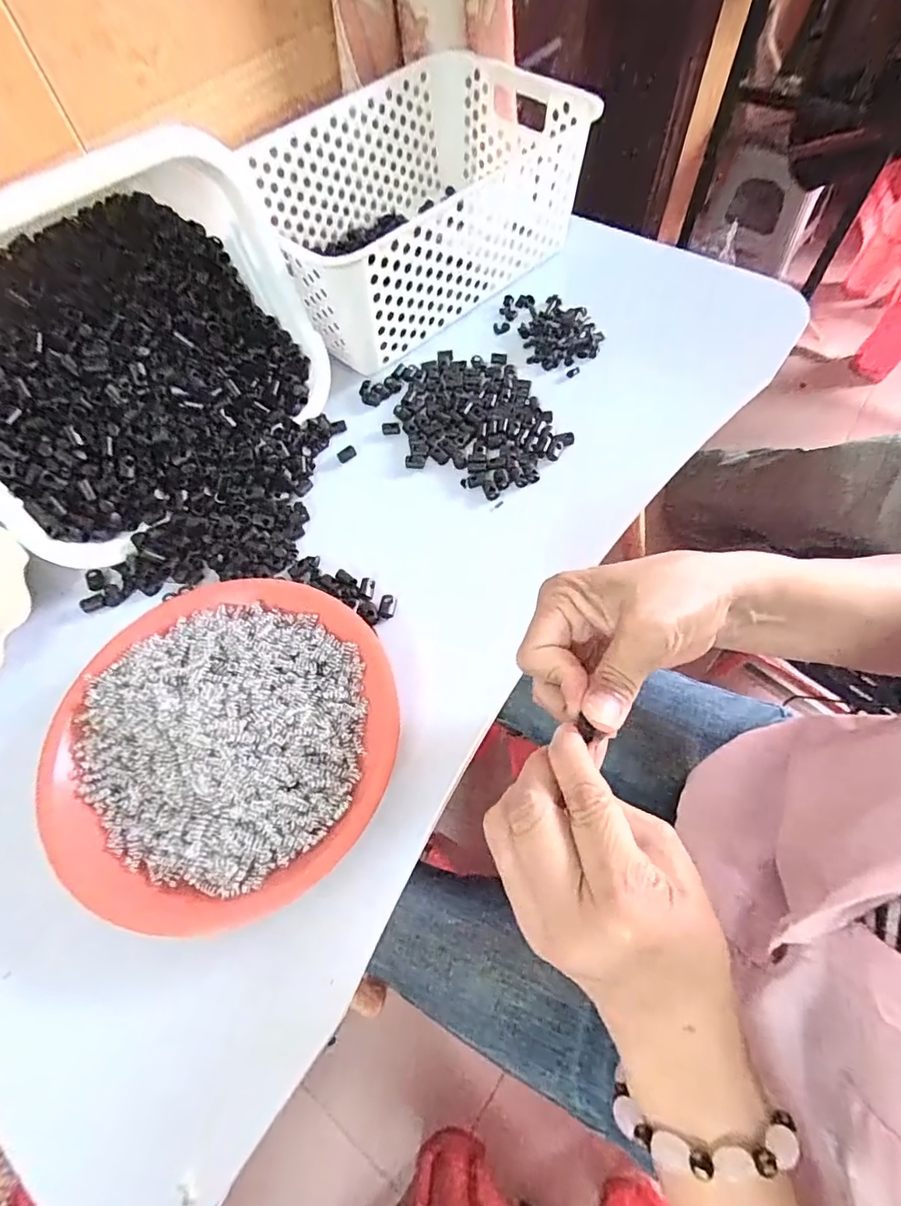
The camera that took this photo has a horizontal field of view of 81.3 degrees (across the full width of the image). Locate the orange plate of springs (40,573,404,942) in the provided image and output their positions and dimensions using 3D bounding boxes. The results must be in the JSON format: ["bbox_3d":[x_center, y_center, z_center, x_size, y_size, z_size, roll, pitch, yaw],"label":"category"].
[{"bbox_3d":[-0.129,0.073,0.303,0.189,0.028,0.186,-1,62,2],"label":"orange plate of springs"}]

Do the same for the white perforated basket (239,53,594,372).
[{"bbox_3d":[-0.038,-0.366,0.492,0.293,0.119,0.197,-40,67,-17],"label":"white perforated basket"}]

